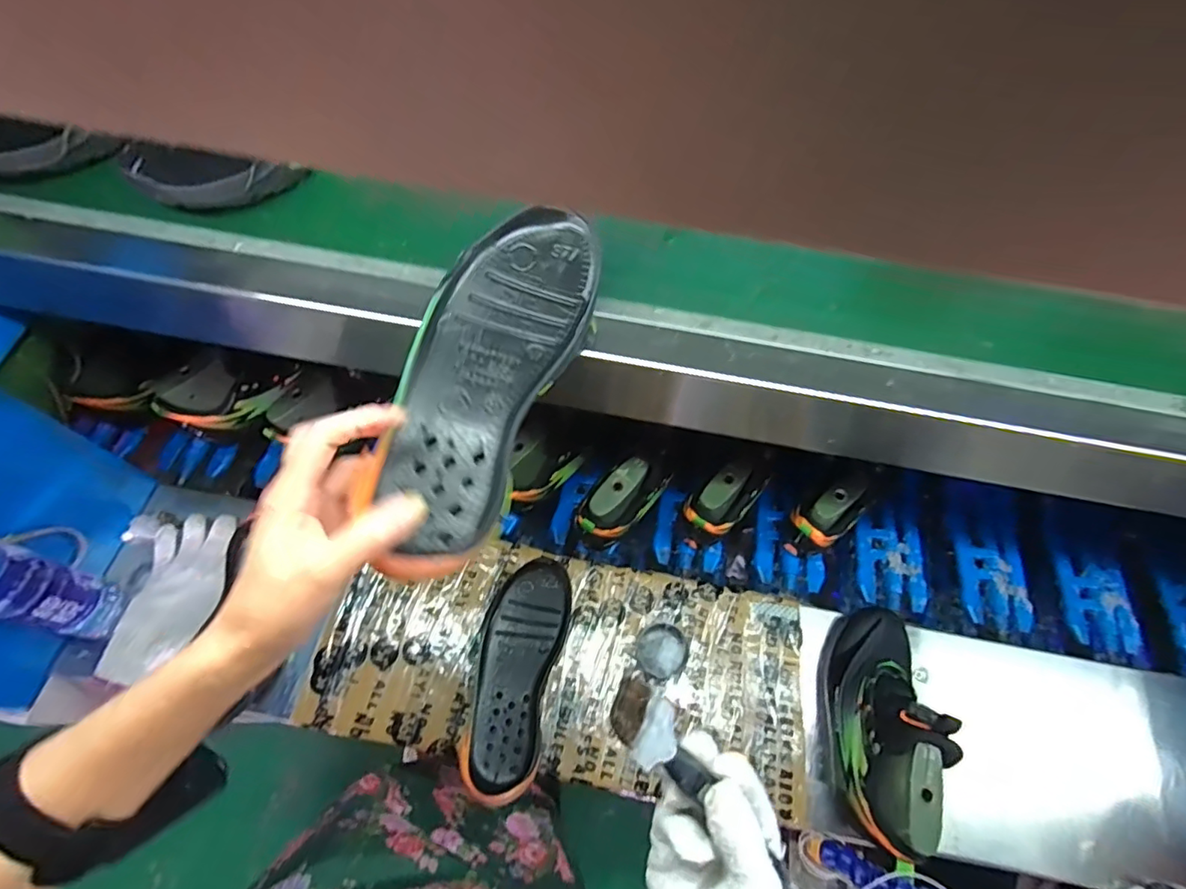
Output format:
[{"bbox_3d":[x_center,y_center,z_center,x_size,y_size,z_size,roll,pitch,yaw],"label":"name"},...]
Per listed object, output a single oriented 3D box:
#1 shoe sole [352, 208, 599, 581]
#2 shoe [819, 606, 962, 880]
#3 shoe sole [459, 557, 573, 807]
[{"bbox_3d":[-0.070,-0.043,0.351,0.094,0.038,0.247,18,74,6],"label":"shoe sole"},{"bbox_3d":[0.301,0.282,0.577,0.080,0.129,0.236,20,64,7],"label":"shoe"},{"bbox_3d":[-0.087,0.252,0.621,0.094,0.045,0.248,12,64,3],"label":"shoe sole"}]

